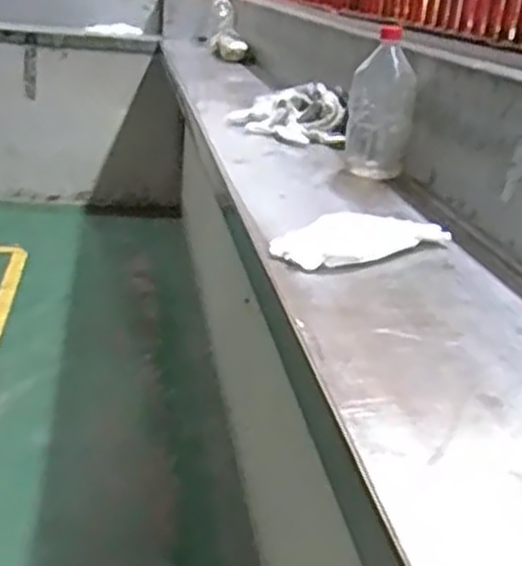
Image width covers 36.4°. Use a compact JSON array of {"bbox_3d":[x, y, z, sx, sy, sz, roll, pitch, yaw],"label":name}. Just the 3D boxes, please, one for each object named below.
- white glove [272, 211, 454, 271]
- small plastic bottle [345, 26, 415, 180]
[{"bbox_3d":[0.103,-0.049,0.839,0.202,0.023,0.083,-12,27,-40],"label":"white glove"},{"bbox_3d":[0.171,-0.251,1.144,0.085,0.195,0.070,6,21,0],"label":"small plastic bottle"}]

